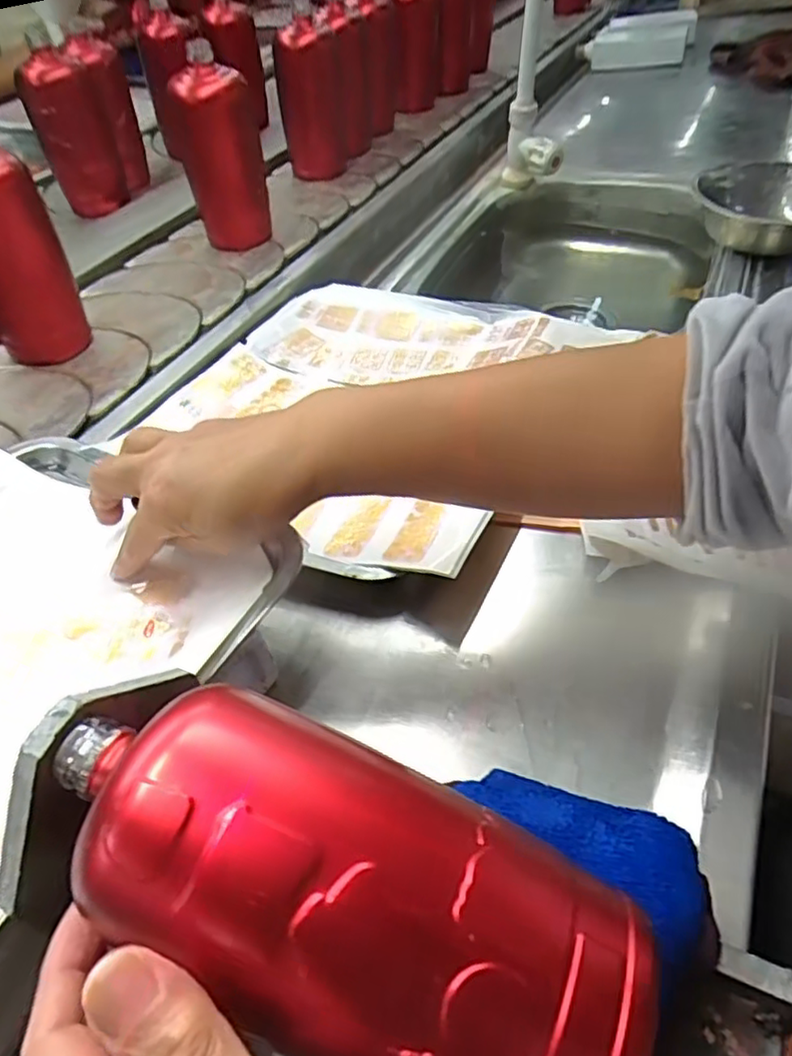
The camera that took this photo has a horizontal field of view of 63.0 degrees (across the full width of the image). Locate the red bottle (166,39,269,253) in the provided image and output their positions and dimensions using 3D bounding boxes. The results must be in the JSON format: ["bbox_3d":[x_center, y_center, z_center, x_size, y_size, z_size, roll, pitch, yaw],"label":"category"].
[{"bbox_3d":[-0.193,-0.416,0.724,0.083,0.183,0.072,-13,48,-8],"label":"red bottle"}]

